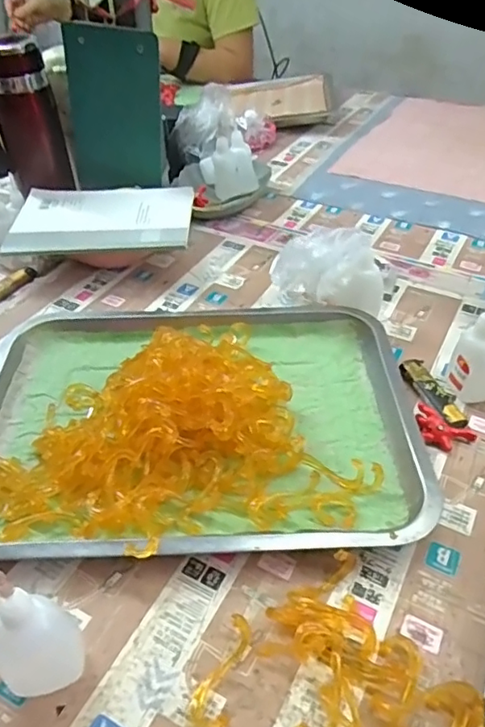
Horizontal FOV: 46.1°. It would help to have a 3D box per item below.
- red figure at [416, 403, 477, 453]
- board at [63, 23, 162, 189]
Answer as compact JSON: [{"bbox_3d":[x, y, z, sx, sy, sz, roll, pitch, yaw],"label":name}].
[{"bbox_3d":[0.156,0.054,0.448,0.046,0.013,0.031,25,47,27],"label":"red figure"},{"bbox_3d":[-0.155,-0.293,0.687,0.118,0.180,0.011,17,42,13],"label":"board"}]

